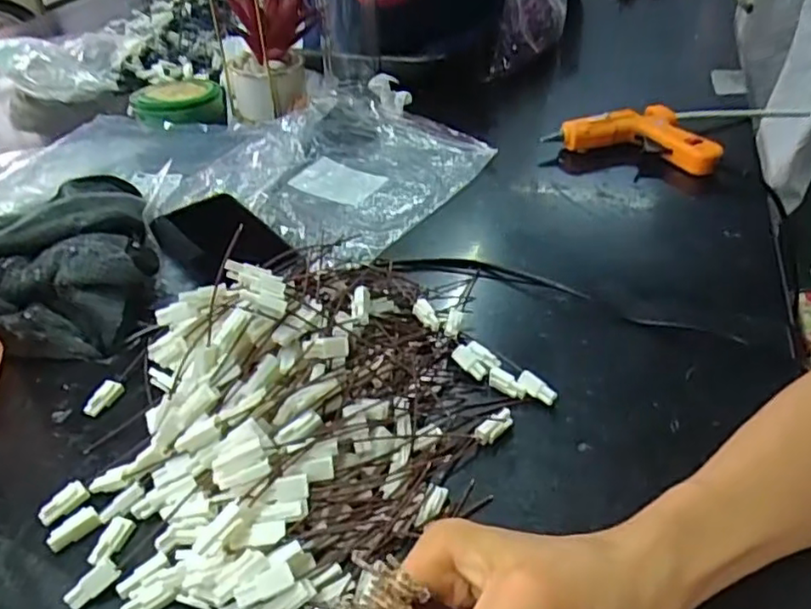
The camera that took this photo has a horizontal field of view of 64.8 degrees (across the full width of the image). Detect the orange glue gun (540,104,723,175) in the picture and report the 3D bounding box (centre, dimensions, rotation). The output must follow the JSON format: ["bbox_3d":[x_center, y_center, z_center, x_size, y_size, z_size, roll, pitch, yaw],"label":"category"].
[{"bbox_3d":[0.223,-0.165,0.611,0.151,0.029,0.076,18,45,24],"label":"orange glue gun"}]

